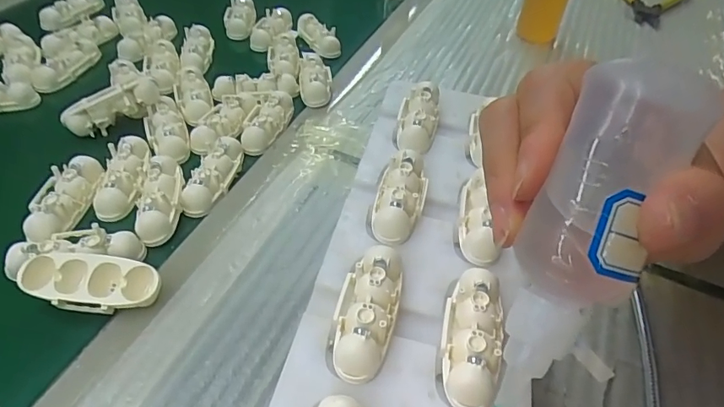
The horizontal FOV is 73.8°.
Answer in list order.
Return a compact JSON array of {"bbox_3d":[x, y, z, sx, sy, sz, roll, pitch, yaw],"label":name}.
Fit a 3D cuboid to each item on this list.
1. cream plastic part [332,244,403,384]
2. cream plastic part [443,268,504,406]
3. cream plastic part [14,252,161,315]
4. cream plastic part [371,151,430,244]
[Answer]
[{"bbox_3d":[0.002,0.045,0.208,0.025,0.015,0.059,12,46,6],"label":"cream plastic part"},{"bbox_3d":[0.047,0.055,0.203,0.023,0.015,0.059,11,46,5],"label":"cream plastic part"},{"bbox_3d":[-0.129,0.038,0.228,0.063,0.016,0.023,7,46,1],"label":"cream plastic part"},{"bbox_3d":[0.021,-0.005,0.256,0.024,0.016,0.057,14,46,7],"label":"cream plastic part"}]

